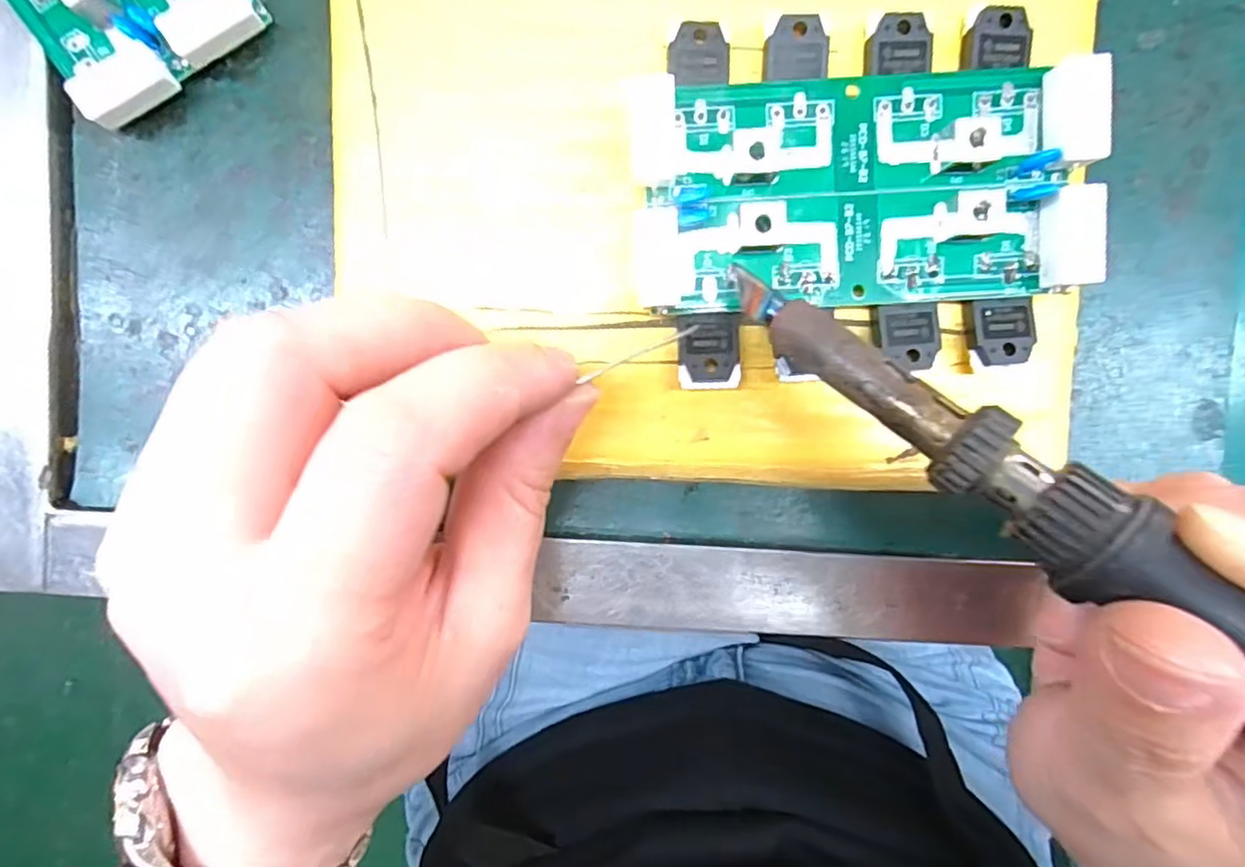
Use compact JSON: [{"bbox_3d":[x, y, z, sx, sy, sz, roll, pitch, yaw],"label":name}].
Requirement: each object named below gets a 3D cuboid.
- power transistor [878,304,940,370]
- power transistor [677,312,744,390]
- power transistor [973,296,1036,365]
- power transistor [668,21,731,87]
[{"bbox_3d":[0.073,-0.024,0.159,0.014,0.004,0.016,-1,96,-1],"label":"power transistor"},{"bbox_3d":[0.022,-0.021,0.161,0.015,0.008,0.019,0,96,-1],"label":"power transistor"},{"bbox_3d":[0.096,-0.026,0.159,0.014,0.004,0.016,-1,89,5],"label":"power transistor"},{"bbox_3d":[0.019,-0.093,0.155,0.015,0.004,0.015,4,96,-2],"label":"power transistor"}]

